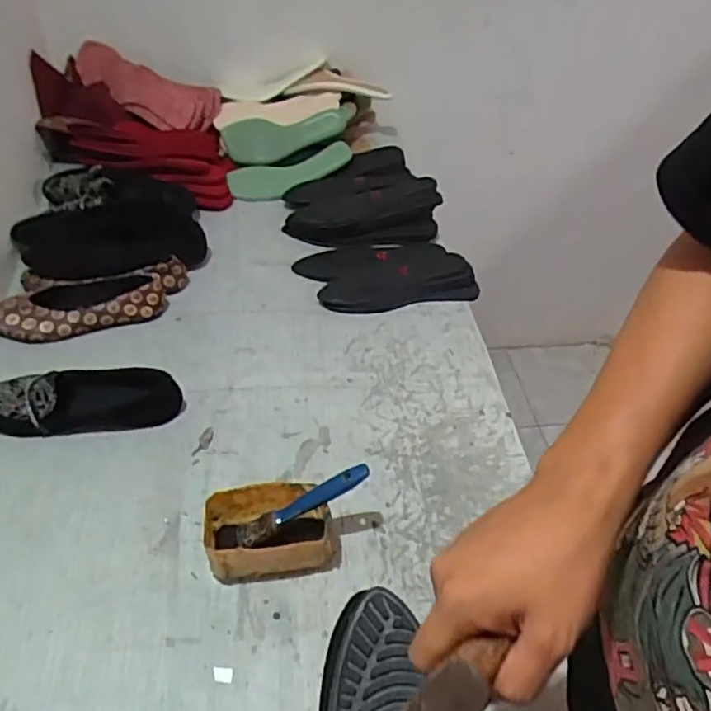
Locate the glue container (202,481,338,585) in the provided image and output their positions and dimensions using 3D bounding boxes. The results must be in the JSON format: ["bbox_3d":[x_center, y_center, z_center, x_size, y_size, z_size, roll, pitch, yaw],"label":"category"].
[{"bbox_3d":[-0.084,0.184,0.650,0.132,0.064,0.076,-5,46,-9],"label":"glue container"}]

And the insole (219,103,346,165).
[{"bbox_3d":[-0.128,-0.417,1.191,0.235,0.015,0.086,-14,86,-12],"label":"insole"}]

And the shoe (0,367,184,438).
[{"bbox_3d":[-0.342,0.049,0.761,0.249,0.057,0.080,-2,46,-6],"label":"shoe"}]

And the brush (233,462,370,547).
[{"bbox_3d":[-0.056,0.153,0.646,0.157,0.012,0.029,-31,46,15],"label":"brush"}]

